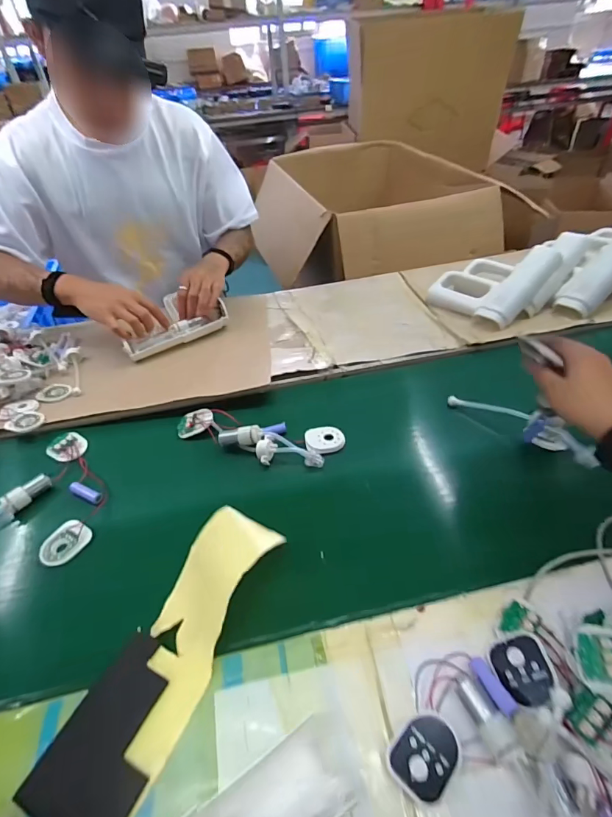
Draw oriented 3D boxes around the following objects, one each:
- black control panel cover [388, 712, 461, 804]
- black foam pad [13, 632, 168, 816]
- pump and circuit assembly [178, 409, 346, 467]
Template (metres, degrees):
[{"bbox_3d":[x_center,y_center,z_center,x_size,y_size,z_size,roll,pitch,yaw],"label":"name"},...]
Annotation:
[{"bbox_3d":[0.095,0.274,0.332,0.053,0.015,0.043,-35,50,-28],"label":"black control panel cover"},{"bbox_3d":[-0.162,0.276,0.359,0.086,0.011,0.138,15,46,21],"label":"black foam pad"},{"bbox_3d":[-0.074,0.040,0.622,0.251,0.031,0.082,4,41,10],"label":"pump and circuit assembly"}]

